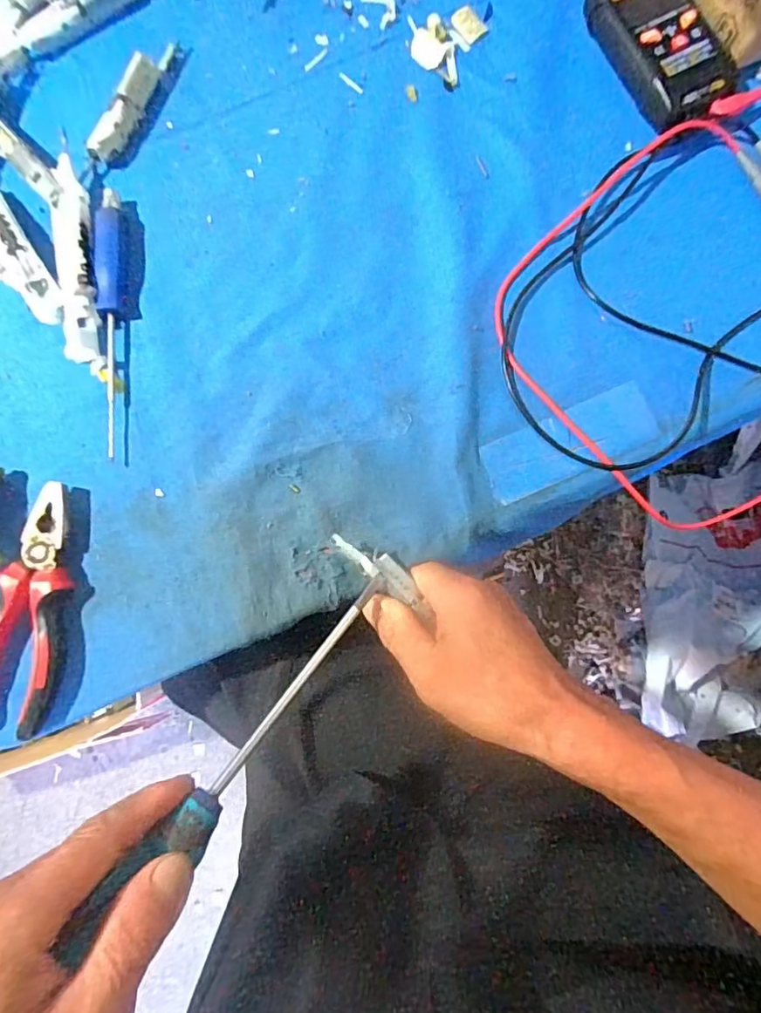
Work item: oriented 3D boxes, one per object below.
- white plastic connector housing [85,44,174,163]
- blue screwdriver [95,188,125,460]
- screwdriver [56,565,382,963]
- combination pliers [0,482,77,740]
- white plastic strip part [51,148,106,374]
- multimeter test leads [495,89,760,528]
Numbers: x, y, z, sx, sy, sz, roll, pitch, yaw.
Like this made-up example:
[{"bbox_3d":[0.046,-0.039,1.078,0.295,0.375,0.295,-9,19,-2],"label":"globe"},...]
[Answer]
[{"bbox_3d":[-0.177,-0.296,0.402,0.017,0.022,0.105,30,86,7],"label":"white plastic connector housing"},{"bbox_3d":[-0.186,-0.128,0.385,0.016,0.015,0.187,-4,83,3],"label":"blue screwdriver"},{"bbox_3d":[-0.058,0.112,0.279,0.021,0.023,0.212,37,53,7],"label":"screwdriver"},{"bbox_3d":[-0.224,0.066,0.362,0.054,0.021,0.155,13,84,5],"label":"combination pliers"},{"bbox_3d":[-0.210,-0.167,0.386,0.023,0.022,0.145,-7,83,3],"label":"white plastic strip part"},{"bbox_3d":[0.226,-0.134,0.359,0.297,0.016,0.228,-38,82,-1],"label":"multimeter test leads"}]

